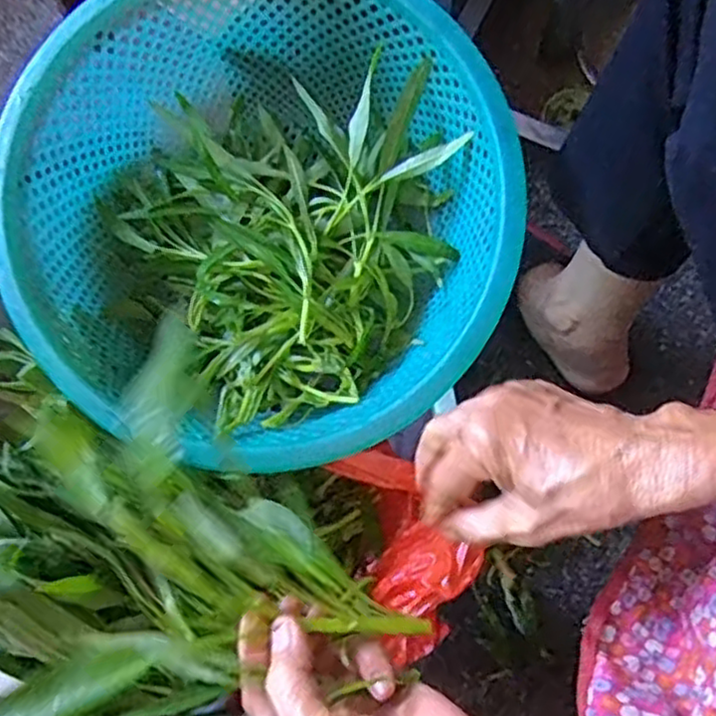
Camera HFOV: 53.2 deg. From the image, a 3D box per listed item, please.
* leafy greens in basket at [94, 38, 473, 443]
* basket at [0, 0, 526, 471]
[{"bbox_3d":[-0.046,-0.097,0.542,0.246,0.090,0.255,0,75,0],"label":"leafy greens in basket"},{"bbox_3d":[-0.067,-0.093,0.503,0.320,0.148,0.313,0,75,0],"label":"basket"}]

